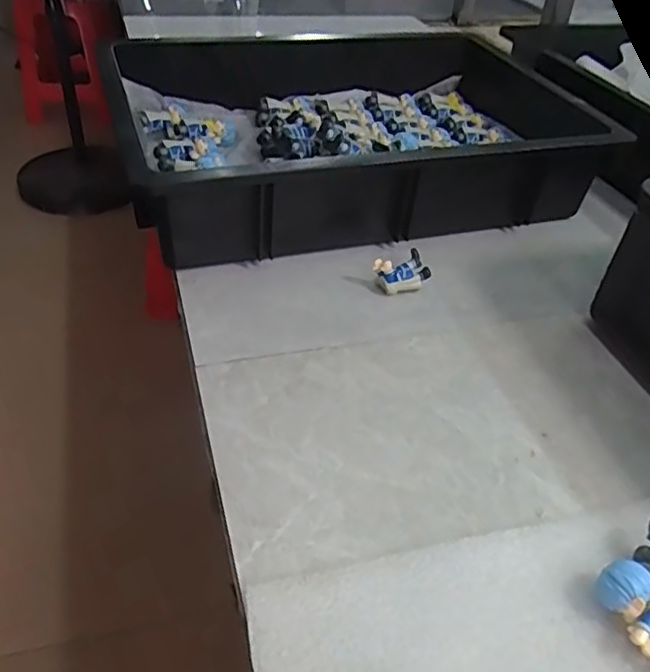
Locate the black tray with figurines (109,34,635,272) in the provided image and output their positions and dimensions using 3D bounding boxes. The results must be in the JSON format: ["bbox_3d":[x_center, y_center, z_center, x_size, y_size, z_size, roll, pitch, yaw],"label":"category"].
[{"bbox_3d":[0.026,-0.219,0.663,0.447,0.094,0.368,-8,42,-18],"label":"black tray with figurines"}]

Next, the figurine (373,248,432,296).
[{"bbox_3d":[0.063,-0.050,0.518,0.046,0.029,0.021,-15,45,-25],"label":"figurine"}]

